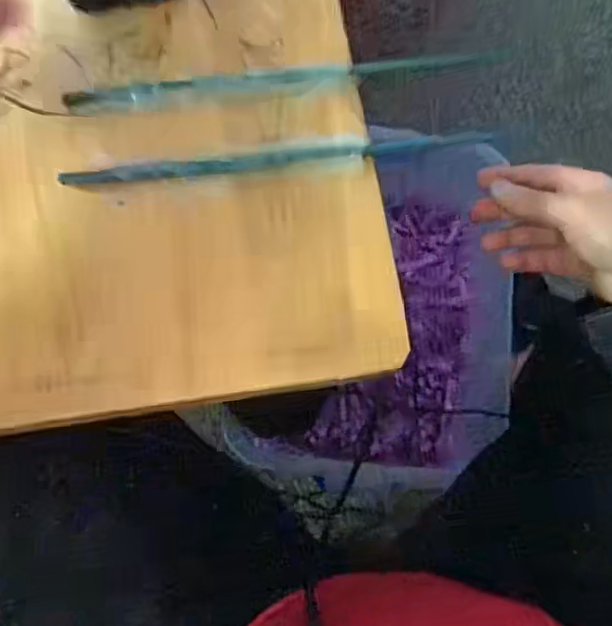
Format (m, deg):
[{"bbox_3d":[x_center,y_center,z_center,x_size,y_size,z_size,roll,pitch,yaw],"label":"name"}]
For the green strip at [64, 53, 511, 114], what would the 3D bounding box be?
[{"bbox_3d":[-0.008,-0.125,0.321,0.231,0.006,0.013,-9,73,-3],"label":"green strip"}]

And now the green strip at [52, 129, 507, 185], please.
[{"bbox_3d":[-0.009,-0.080,0.309,0.223,0.004,0.011,-7,73,-2],"label":"green strip"}]

